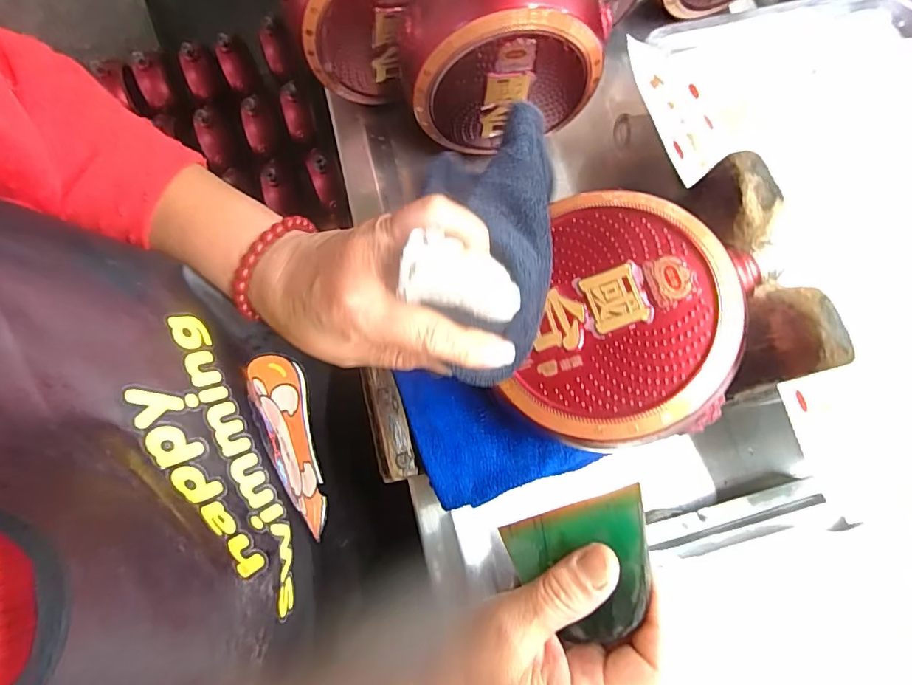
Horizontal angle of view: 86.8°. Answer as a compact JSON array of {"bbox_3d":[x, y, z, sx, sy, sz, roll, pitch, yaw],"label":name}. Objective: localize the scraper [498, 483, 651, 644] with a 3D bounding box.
[{"bbox_3d":[0.057,0.108,0.229,0.080,0.005,0.056,-34,54,35],"label":"scraper"}]

